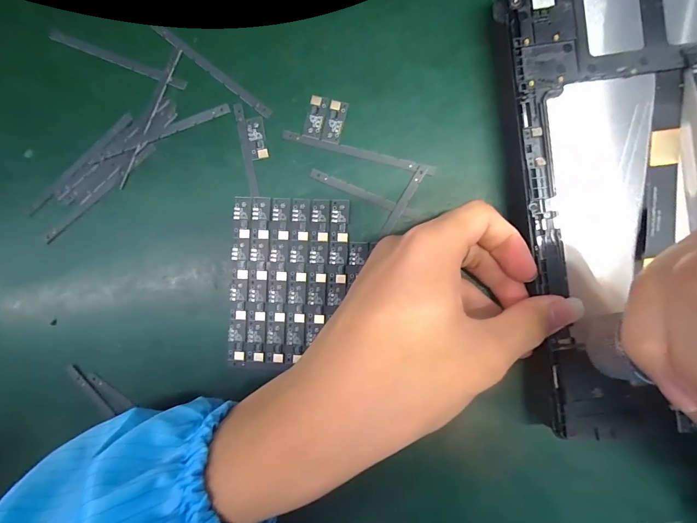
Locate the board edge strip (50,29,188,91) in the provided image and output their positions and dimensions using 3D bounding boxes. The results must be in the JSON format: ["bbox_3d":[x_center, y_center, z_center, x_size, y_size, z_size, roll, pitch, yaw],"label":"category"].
[{"bbox_3d":[-0.147,-0.129,0.216,0.091,0.006,0.007,21,91,4],"label":"board edge strip"}]

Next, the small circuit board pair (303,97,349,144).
[{"bbox_3d":[-0.014,-0.088,0.208,0.023,0.004,0.025,14,91,3],"label":"small circuit board pair"}]

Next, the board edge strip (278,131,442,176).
[{"bbox_3d":[0.006,-0.066,0.208,0.095,0.004,0.006,14,91,3],"label":"board edge strip"}]

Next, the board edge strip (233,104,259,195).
[{"bbox_3d":[-0.064,-0.070,0.210,0.006,0.004,0.059,-11,89,3],"label":"board edge strip"}]

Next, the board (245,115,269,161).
[{"bbox_3d":[-0.057,-0.077,0.210,0.011,0.004,0.026,-9,90,3],"label":"board"}]

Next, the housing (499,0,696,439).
[{"bbox_3d":[0.169,-0.038,0.175,0.151,0.018,0.237,-8,89,4],"label":"housing"}]

